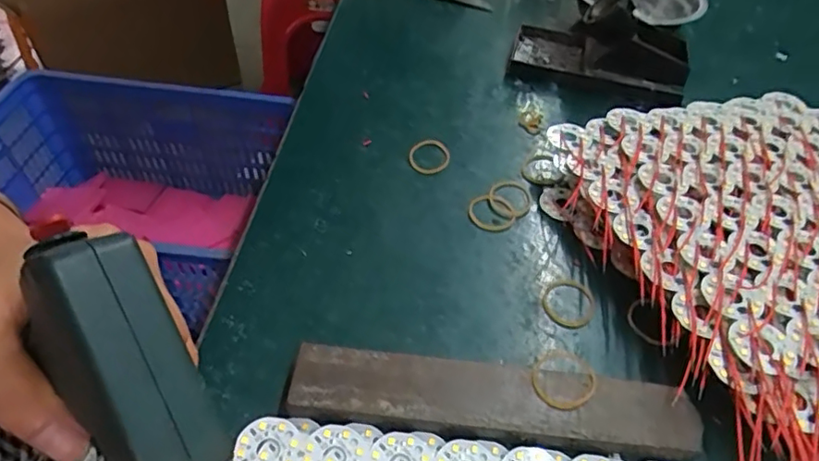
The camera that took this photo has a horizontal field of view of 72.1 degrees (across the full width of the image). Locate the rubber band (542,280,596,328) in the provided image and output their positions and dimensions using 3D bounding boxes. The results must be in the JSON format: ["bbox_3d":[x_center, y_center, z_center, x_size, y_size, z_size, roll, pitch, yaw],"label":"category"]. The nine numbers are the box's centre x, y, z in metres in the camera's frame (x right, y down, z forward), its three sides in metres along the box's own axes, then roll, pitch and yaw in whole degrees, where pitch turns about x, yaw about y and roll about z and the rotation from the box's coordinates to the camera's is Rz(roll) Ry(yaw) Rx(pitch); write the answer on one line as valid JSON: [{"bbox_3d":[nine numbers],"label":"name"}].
[{"bbox_3d":[0.096,0.044,0.339,0.030,0.005,0.035,31,53,22],"label":"rubber band"}]

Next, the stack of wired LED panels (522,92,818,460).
[{"bbox_3d":[0.245,0.014,0.350,0.262,0.041,0.278,-7,49,-11],"label":"stack of wired LED panels"}]

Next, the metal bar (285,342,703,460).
[{"bbox_3d":[0.041,0.086,0.283,0.197,0.014,0.038,6,48,1],"label":"metal bar"}]

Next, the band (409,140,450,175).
[{"bbox_3d":[0.014,-0.055,0.417,0.030,0.005,0.033,16,49,10],"label":"band"}]

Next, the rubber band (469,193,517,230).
[{"bbox_3d":[0.056,-0.012,0.380,0.032,0.005,0.030,-32,58,-29],"label":"rubber band"}]

